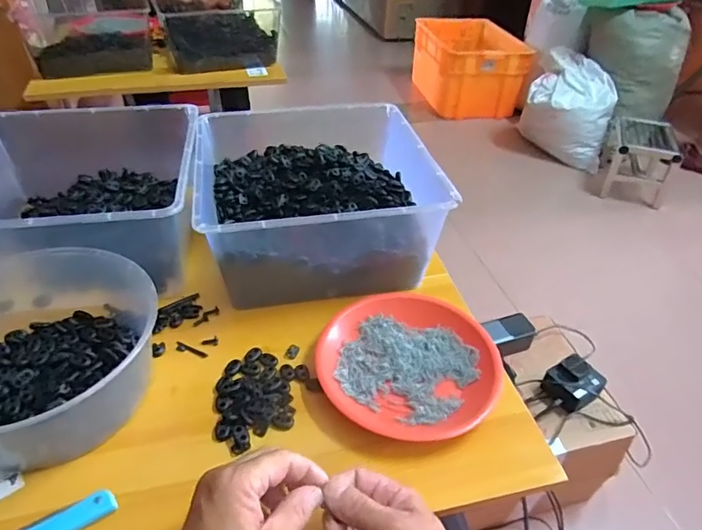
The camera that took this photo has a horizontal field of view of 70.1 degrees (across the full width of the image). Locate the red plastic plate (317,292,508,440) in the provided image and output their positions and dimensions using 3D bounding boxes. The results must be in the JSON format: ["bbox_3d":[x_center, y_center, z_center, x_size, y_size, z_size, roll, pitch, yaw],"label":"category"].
[{"bbox_3d":[0.064,0.106,0.549,0.193,0.031,0.174,18,42,18],"label":"red plastic plate"}]

